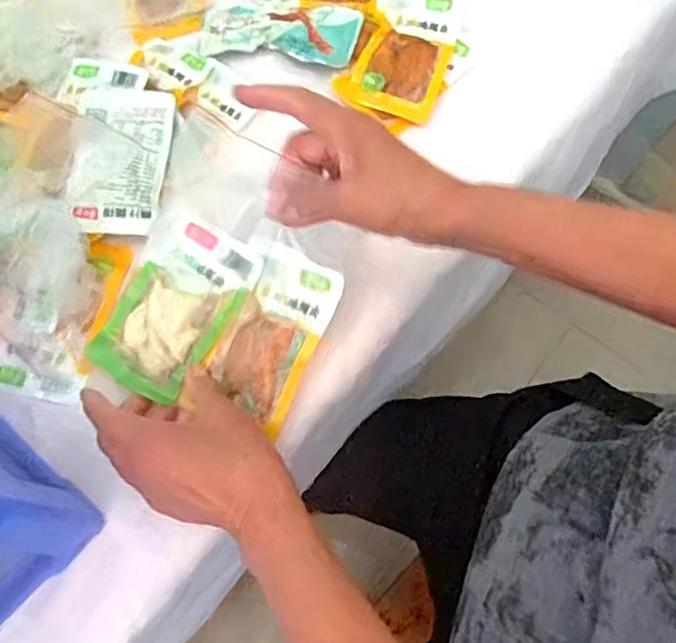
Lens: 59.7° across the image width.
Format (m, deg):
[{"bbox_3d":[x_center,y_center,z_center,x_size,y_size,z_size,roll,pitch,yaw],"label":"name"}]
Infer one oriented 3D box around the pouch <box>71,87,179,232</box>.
[{"bbox_3d":[-0.187,-0.143,0.513,0.071,0.027,0.139,4,68,2],"label":"pouch"}]

